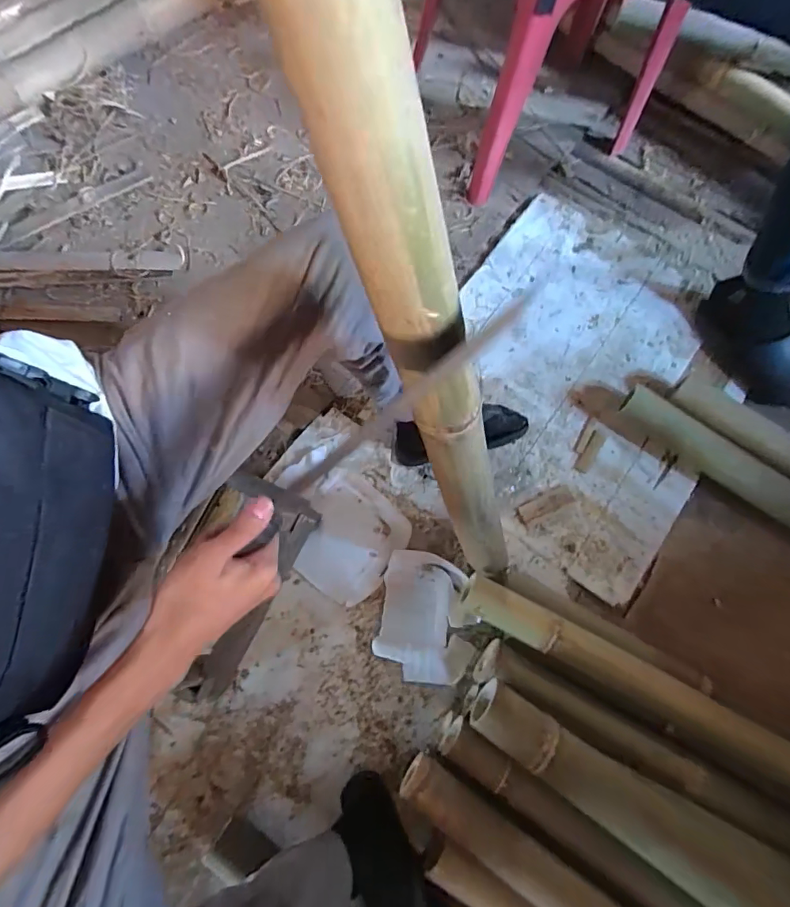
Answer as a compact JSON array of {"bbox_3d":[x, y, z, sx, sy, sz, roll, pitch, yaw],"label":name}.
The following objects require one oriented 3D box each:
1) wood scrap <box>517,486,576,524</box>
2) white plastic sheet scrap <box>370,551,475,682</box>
[{"bbox_3d":[0.278,0.093,0.847,0.107,0.005,0.037,-23,76,-8],"label":"wood scrap"},{"bbox_3d":[0.052,0.274,0.777,0.151,0.041,0.199,10,74,1],"label":"white plastic sheet scrap"}]

